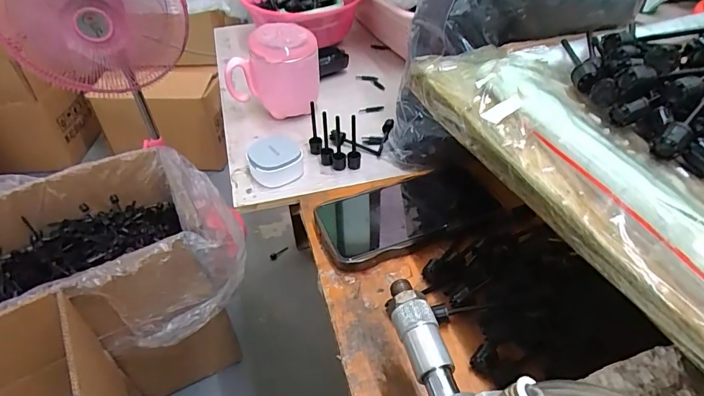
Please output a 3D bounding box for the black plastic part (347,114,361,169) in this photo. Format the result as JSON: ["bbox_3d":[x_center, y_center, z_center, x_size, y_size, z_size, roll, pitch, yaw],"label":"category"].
[{"bbox_3d":[0.002,-0.061,0.456,0.014,0.063,0.020,0,42,2],"label":"black plastic part"}]

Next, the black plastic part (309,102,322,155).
[{"bbox_3d":[-0.042,-0.076,0.475,0.014,0.063,0.012,-7,42,-6],"label":"black plastic part"}]

